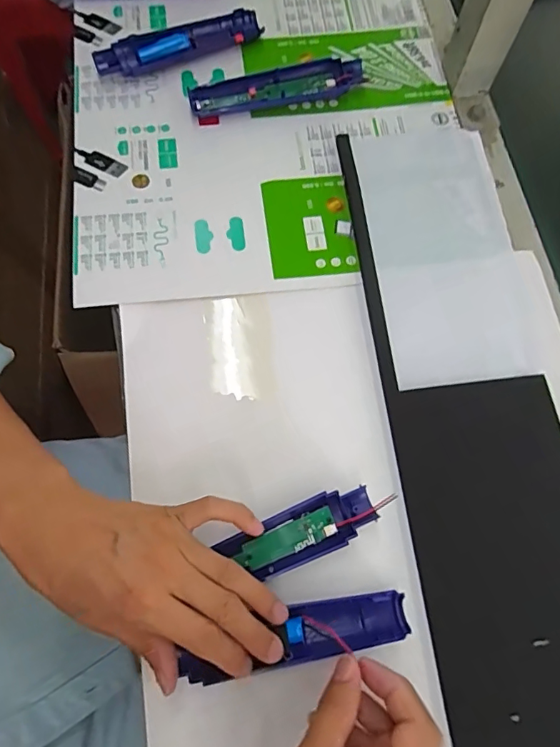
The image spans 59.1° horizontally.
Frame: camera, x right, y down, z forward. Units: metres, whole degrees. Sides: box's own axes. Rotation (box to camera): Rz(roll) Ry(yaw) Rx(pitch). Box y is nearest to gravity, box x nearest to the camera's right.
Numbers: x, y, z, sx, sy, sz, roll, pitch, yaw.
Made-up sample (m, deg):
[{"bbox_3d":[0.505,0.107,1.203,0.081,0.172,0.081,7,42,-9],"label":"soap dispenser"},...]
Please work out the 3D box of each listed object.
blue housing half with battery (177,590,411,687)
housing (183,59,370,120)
[{"bbox_3d":[0.011,0.177,0.330,0.152,0.012,0.036,-11,70,-10],"label":"blue housing half with battery"},{"bbox_3d":[-0.002,-0.274,0.474,0.167,0.020,0.031,-13,72,-5],"label":"housing"}]

